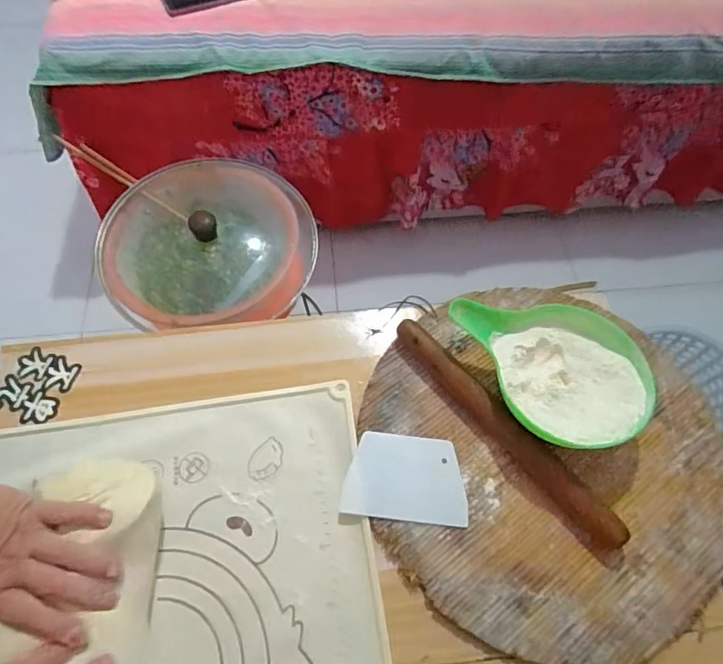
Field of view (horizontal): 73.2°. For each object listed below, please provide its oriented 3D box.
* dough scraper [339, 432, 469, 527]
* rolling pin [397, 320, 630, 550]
[{"bbox_3d":[0.042,0.140,0.469,0.114,0.004,0.079,5,60,3],"label":"dough scraper"},{"bbox_3d":[0.136,0.093,0.480,0.025,0.035,0.278,-37,68,-18],"label":"rolling pin"}]

